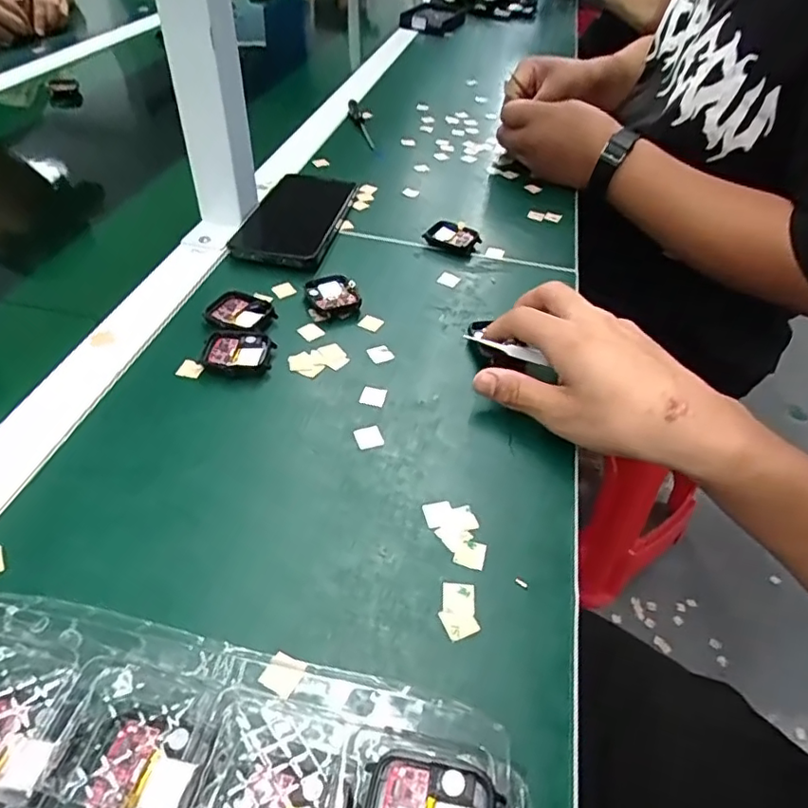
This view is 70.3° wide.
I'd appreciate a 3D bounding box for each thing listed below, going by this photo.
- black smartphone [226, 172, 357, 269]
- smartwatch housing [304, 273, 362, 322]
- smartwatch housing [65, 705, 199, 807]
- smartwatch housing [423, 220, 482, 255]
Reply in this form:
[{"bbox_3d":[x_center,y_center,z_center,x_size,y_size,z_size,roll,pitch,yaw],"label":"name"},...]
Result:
[{"bbox_3d":[-0.099,-0.171,0.526,0.088,0.011,0.158,12,46,7],"label":"black smartphone"},{"bbox_3d":[-0.056,-0.085,0.445,0.040,0.010,0.048,-13,48,-17],"label":"smartwatch housing"},{"bbox_3d":[-0.097,0.132,0.210,0.039,0.009,0.033,11,45,6],"label":"smartwatch housing"},{"bbox_3d":[0.043,-0.151,0.521,0.049,0.012,0.038,17,46,11],"label":"smartwatch housing"}]

